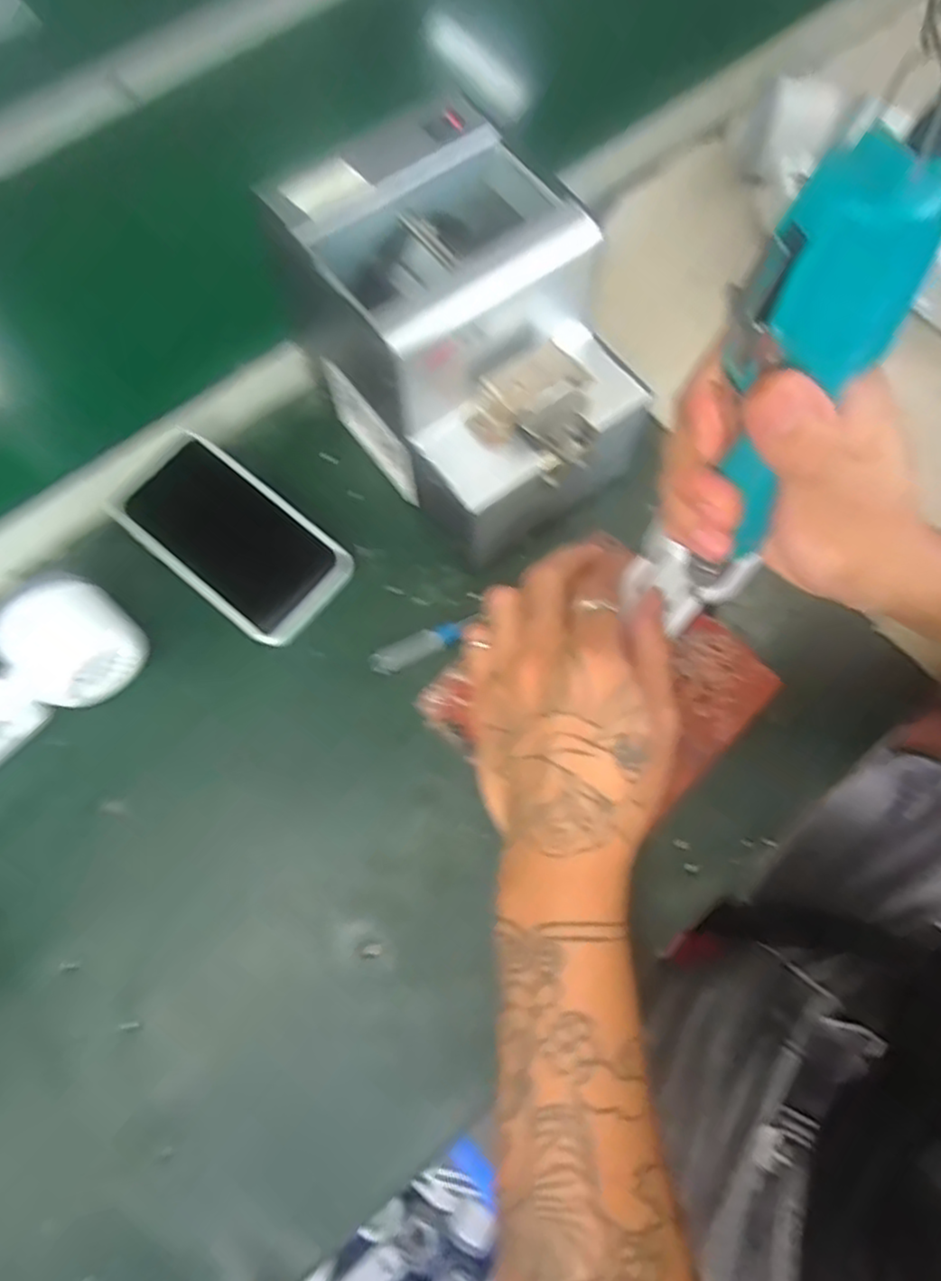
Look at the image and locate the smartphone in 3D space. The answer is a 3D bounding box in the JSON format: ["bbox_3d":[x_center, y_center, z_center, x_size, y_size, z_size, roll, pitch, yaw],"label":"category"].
[{"bbox_3d":[-0.151,-0.067,0.444,0.152,0.019,0.076,36,75,14],"label":"smartphone"}]

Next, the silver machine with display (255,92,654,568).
[{"bbox_3d":[-0.002,-0.157,0.402,0.129,0.150,0.174,-35,72,-11],"label":"silver machine with display"}]

